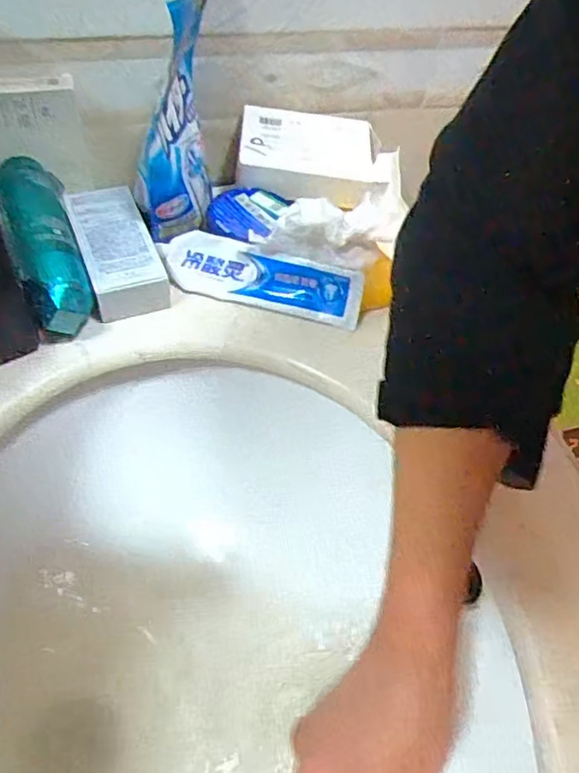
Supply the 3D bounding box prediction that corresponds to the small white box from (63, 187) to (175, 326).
[{"bbox_3d":[-0.128,-0.100,0.459,0.050,0.029,0.115,-16,55,-19],"label":"small white box"}]

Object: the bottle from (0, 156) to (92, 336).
[{"bbox_3d":[-0.180,-0.106,0.450,0.044,0.053,0.168,-16,56,-19],"label":"bottle"}]

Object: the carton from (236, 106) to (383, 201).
[{"bbox_3d":[0.018,-0.195,0.510,0.115,0.029,0.071,1,52,-6],"label":"carton"}]

